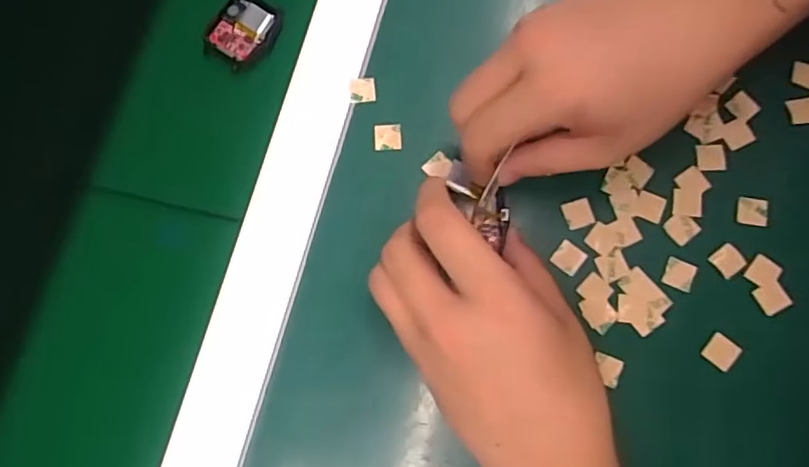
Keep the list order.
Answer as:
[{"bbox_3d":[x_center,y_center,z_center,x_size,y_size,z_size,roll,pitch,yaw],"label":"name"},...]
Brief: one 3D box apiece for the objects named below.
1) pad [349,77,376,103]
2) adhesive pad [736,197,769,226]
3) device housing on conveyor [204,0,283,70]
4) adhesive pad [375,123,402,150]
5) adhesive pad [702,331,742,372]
[{"bbox_3d":[-0.025,-0.086,0.352,0.016,0.004,0.014,-5,78,2],"label":"pad"},{"bbox_3d":[0.197,-0.013,0.333,0.017,0.004,0.016,6,79,4],"label":"adhesive pad"},{"bbox_3d":[-0.099,-0.126,0.362,0.040,0.007,0.045,31,82,8],"label":"device housing on conveyor"},{"bbox_3d":[-0.010,-0.057,0.347,0.016,0.004,0.015,-3,78,2],"label":"adhesive pad"},{"bbox_3d":[0.171,0.063,0.316,0.016,0.004,0.017,41,83,10],"label":"adhesive pad"}]

